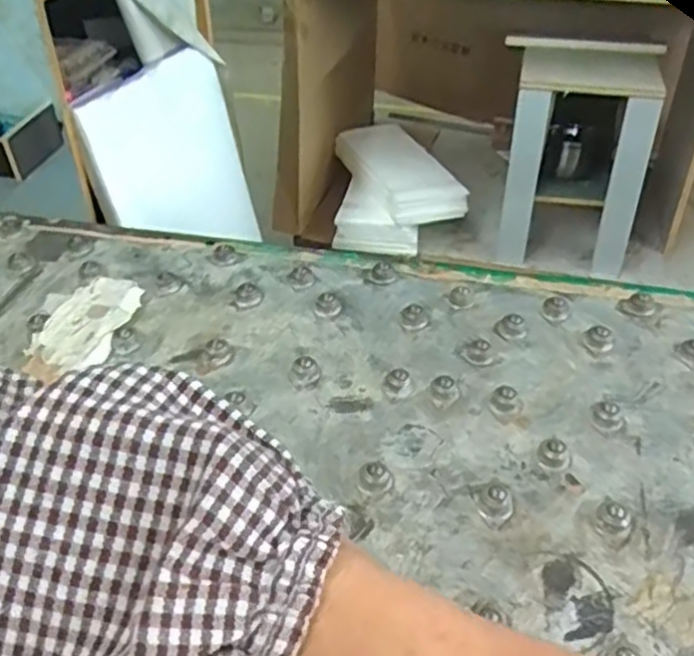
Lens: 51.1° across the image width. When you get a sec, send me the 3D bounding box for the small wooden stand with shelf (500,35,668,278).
[{"bbox_3d":[0.569,-0.445,1.847,0.364,0.510,0.302,11,40,15],"label":"small wooden stand with shelf"}]

